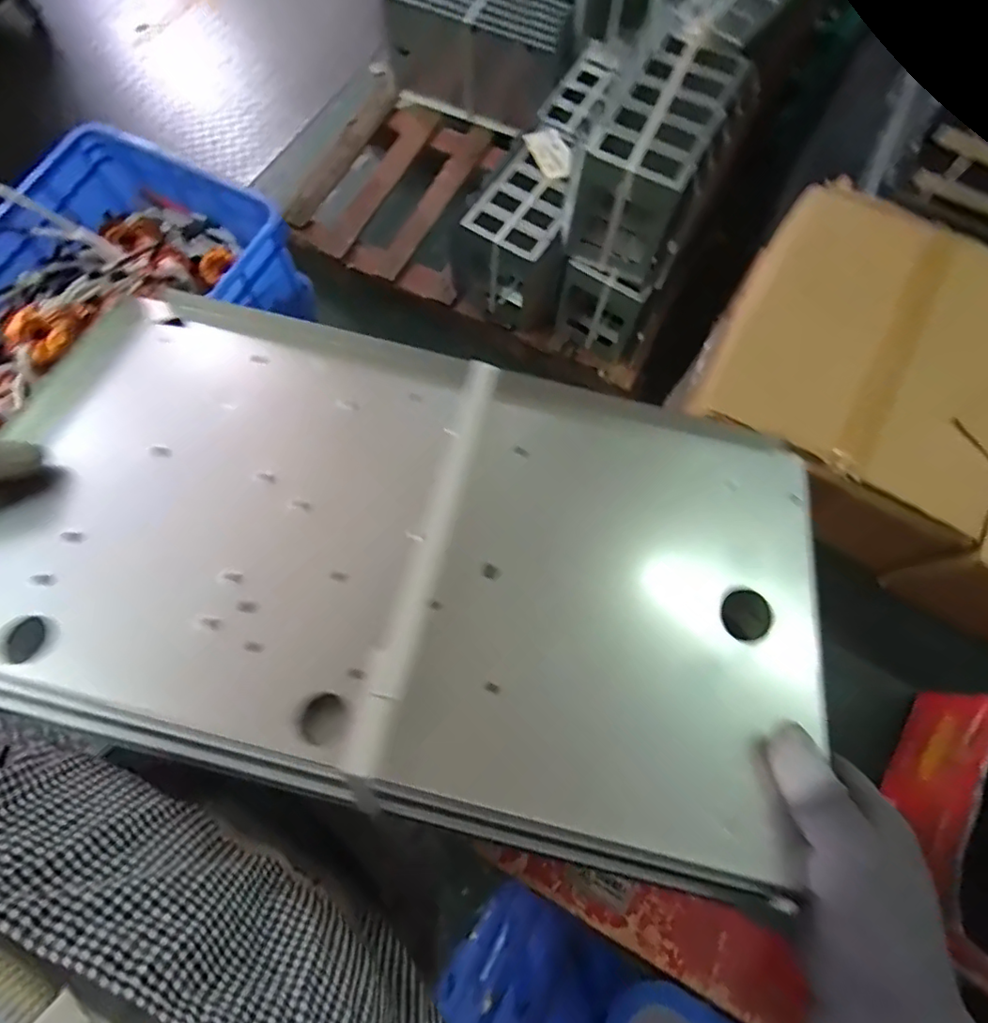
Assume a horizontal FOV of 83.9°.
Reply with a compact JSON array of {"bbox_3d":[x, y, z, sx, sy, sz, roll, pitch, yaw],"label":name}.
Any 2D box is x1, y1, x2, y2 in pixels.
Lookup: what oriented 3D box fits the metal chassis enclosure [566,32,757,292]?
[{"bbox_3d":[0.352,-0.737,1.163,0.230,0.253,0.399,28,74,6],"label":"metal chassis enclosure"}]

